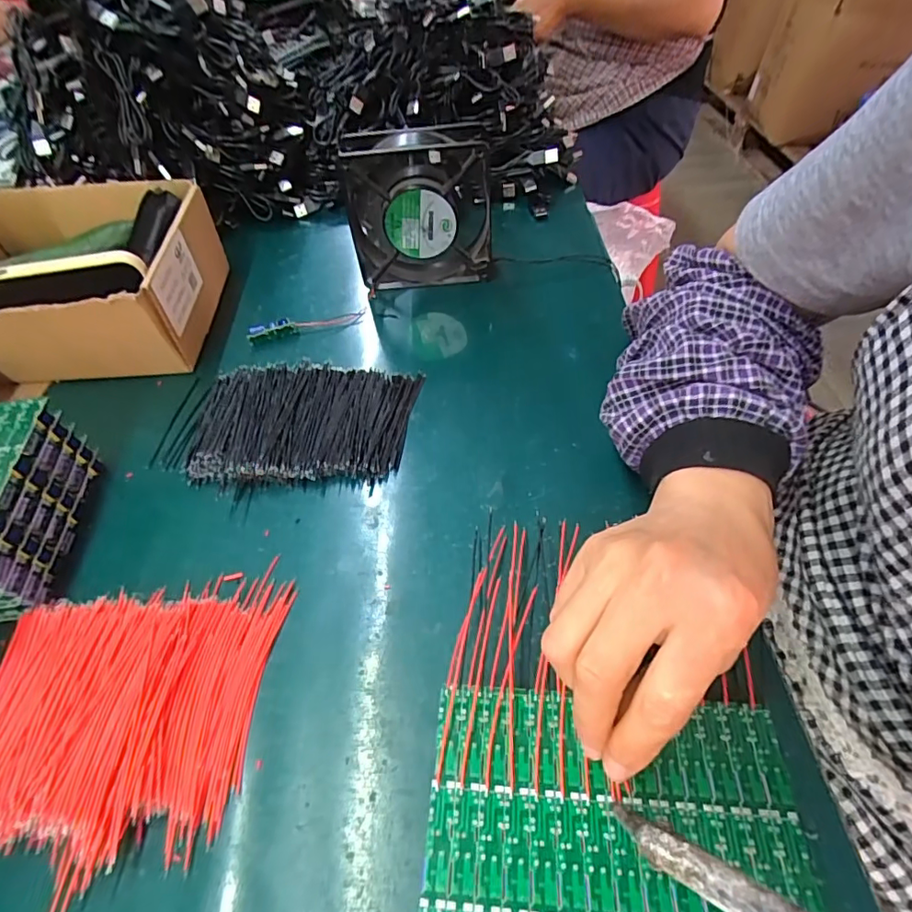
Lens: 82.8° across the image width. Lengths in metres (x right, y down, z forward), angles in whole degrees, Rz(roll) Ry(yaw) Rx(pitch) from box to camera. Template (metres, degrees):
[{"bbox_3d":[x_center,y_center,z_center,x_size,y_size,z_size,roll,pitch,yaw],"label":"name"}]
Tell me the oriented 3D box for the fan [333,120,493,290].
[{"bbox_3d":[-0.031,-0.212,0.453,0.118,0.122,0.043,-5,51,0],"label":"fan"}]

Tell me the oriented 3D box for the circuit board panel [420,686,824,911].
[{"bbox_3d":[0.062,0.163,0.206,0.148,0.007,0.123,2,52,6],"label":"circuit board panel"}]

